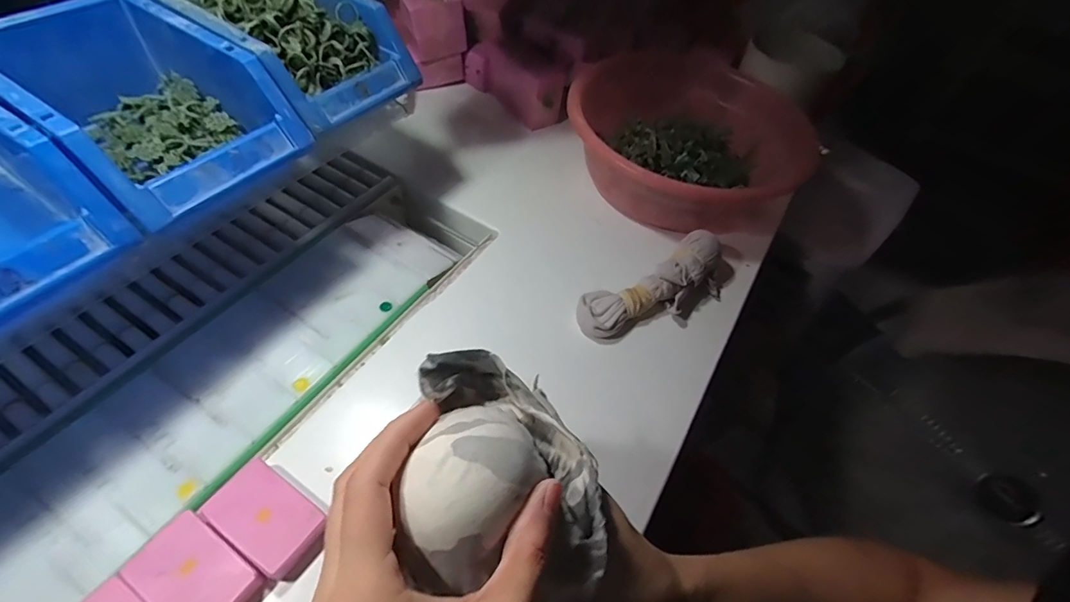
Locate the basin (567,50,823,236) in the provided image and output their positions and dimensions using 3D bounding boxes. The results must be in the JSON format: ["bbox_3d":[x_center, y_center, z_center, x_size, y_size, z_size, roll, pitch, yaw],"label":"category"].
[{"bbox_3d":[0.166,-0.185,0.555,0.254,0.090,0.250,2,51,-2],"label":"basin"}]

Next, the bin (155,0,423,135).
[{"bbox_3d":[-0.200,-0.219,0.386,0.171,0.070,0.120,28,56,14],"label":"bin"}]

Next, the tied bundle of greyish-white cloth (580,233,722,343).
[{"bbox_3d":[0.115,-0.012,0.451,0.166,0.043,0.056,-24,57,-22],"label":"tied bundle of greyish-white cloth"}]

